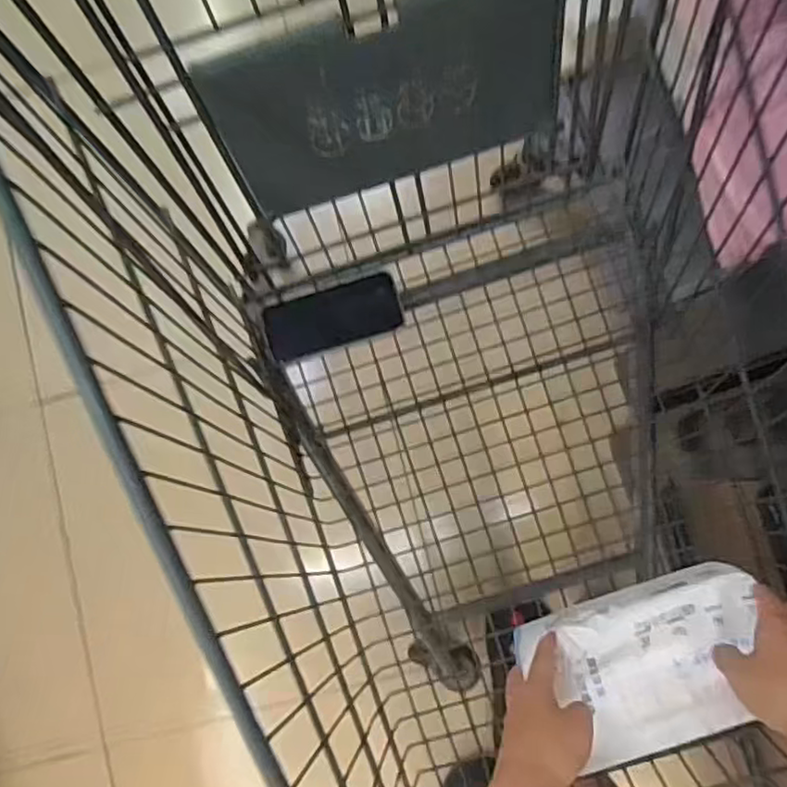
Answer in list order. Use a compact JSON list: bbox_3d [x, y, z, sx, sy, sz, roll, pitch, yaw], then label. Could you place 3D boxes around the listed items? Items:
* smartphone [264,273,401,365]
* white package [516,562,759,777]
[{"bbox_3d":[-0.065,-0.081,0.699,0.143,0.008,0.064,-18,82,4],"label":"smartphone"},{"bbox_3d":[0.202,0.217,0.523,0.177,0.045,0.111,-18,82,4],"label":"white package"}]

